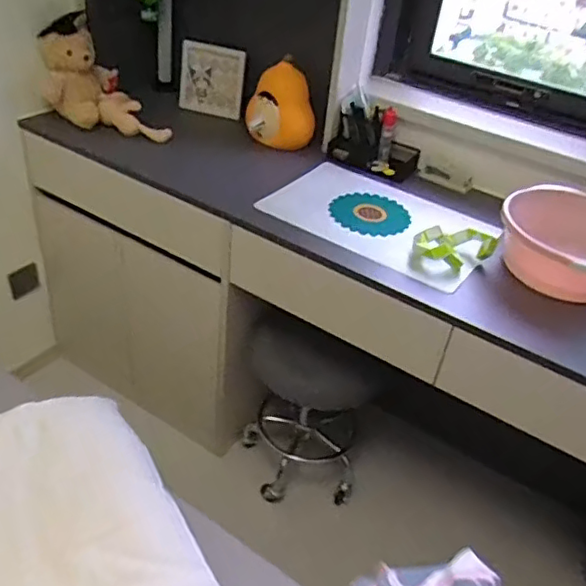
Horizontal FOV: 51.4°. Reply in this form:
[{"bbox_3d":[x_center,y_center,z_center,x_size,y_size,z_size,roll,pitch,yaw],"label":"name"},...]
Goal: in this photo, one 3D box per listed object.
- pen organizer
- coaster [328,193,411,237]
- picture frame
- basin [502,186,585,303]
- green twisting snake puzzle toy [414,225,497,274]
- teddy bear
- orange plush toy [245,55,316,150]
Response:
[{"bbox_3d":[0.193,-0.356,1.420,0.194,0.125,0.101,26,41,23],"label":"pen organizer"},{"bbox_3d":[0.161,-0.168,1.276,0.159,0.010,0.154,3,39,-3],"label":"coaster"},{"bbox_3d":[-0.212,-0.553,1.581,0.185,0.167,0.030,18,38,13],"label":"picture frame"},{"bbox_3d":[0.510,-0.093,1.127,0.250,0.101,0.250,5,37,-4],"label":"basin"},{"bbox_3d":[0.300,-0.076,1.141,0.143,0.060,0.086,9,37,2],"label":"green twisting snake puzzle toy"},{"bbox_3d":[-0.455,-0.505,1.435,0.190,0.207,0.300,-24,47,-35],"label":"teddy bear"},{"bbox_3d":[-0.024,-0.445,1.429,0.144,0.171,0.098,-6,39,-17],"label":"orange plush toy"}]

